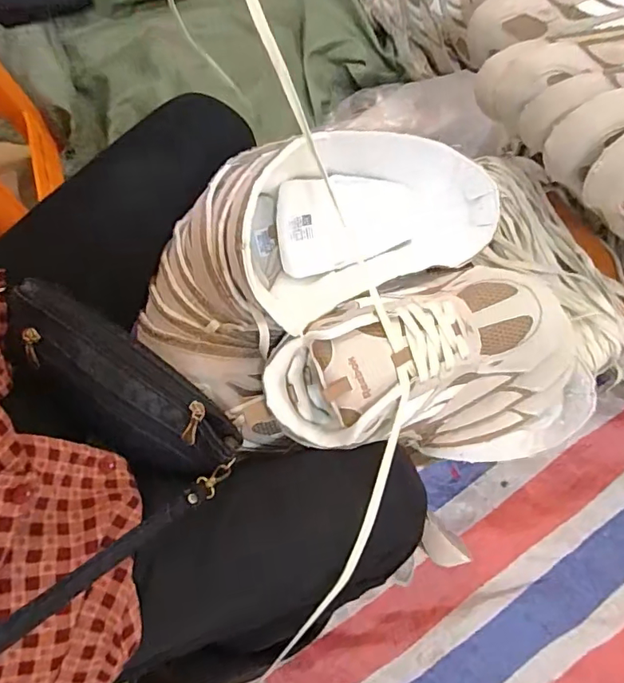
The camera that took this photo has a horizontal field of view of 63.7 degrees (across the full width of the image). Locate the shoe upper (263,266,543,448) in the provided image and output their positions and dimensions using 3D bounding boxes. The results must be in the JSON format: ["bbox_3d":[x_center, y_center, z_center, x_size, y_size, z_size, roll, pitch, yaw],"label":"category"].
[{"bbox_3d":[0.077,0.011,0.415,0.230,0.078,0.102,-23,72,3],"label":"shoe upper"}]

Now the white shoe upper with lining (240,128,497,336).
[{"bbox_3d":[0.047,-0.112,0.437,0.223,0.107,0.129,-20,72,-7],"label":"white shoe upper with lining"}]

